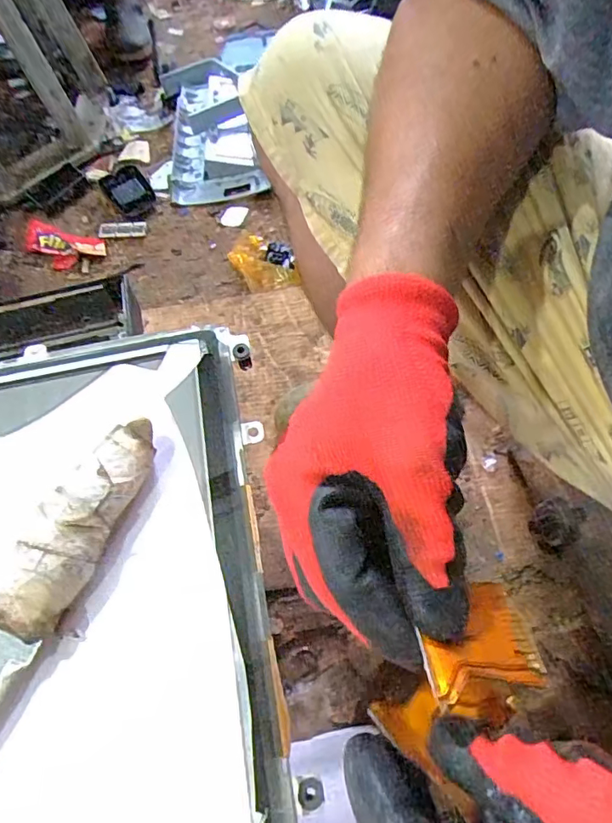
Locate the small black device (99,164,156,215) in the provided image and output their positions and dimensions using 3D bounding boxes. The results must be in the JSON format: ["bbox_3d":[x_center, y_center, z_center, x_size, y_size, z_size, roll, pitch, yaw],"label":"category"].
[{"bbox_3d":[-0.344,-0.425,0.969,0.081,0.028,0.109,-30,66,-11],"label":"small black device"}]

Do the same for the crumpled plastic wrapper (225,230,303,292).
[{"bbox_3d":[-0.072,-0.255,0.864,0.102,0.028,0.133,-17,64,-5],"label":"crumpled plastic wrapper"}]

